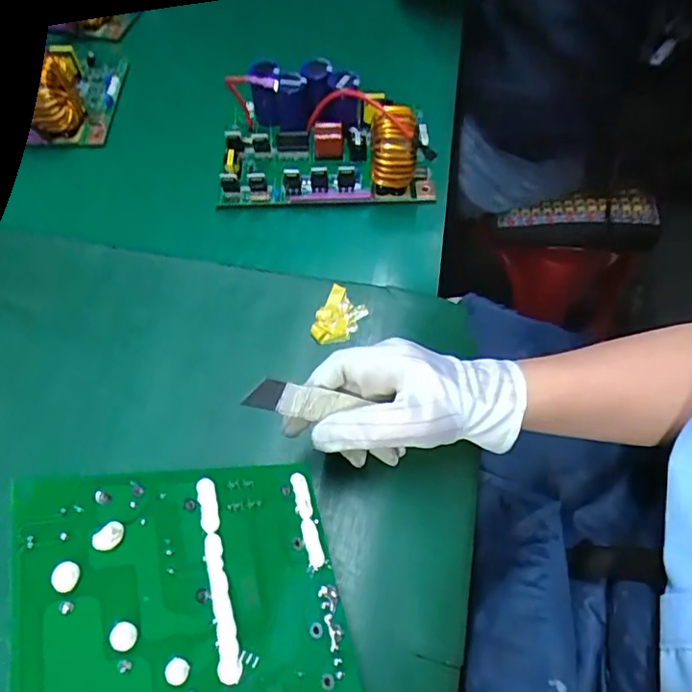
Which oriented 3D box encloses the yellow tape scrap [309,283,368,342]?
[{"bbox_3d":[-0.005,-0.023,0.441,0.034,0.005,0.051,23,62,13],"label":"yellow tape scrap"}]

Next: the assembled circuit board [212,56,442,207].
[{"bbox_3d":[-0.017,-0.196,0.507,0.188,0.073,0.123,-1,60,-1],"label":"assembled circuit board"}]

